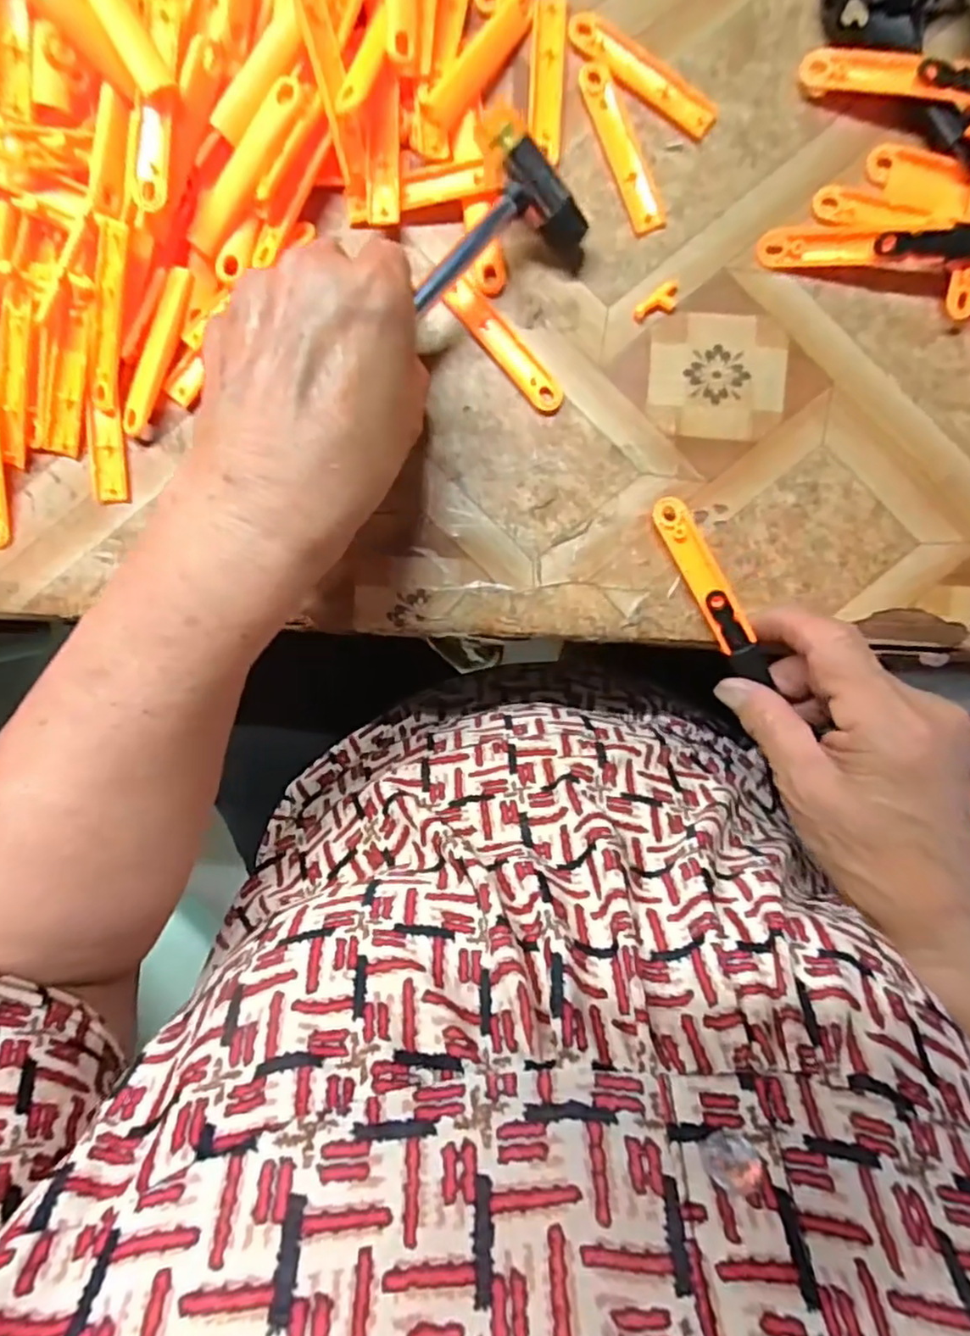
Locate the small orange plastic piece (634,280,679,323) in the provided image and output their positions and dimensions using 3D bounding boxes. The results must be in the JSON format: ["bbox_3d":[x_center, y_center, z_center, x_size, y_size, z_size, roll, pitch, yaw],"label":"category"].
[{"bbox_3d":[0.080,-0.167,0.299,0.025,0.004,0.012,-36,94,3],"label":"small orange plastic piece"}]

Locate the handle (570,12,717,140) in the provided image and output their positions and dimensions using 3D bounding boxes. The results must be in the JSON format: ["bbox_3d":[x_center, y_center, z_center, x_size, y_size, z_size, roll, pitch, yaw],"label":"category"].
[{"bbox_3d":[0.071,-0.267,0.294,0.076,0.004,0.015,34,93,-2],"label":"handle"}]

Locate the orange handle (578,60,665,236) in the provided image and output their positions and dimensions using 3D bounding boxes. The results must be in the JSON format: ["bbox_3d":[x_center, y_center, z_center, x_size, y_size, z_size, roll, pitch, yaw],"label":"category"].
[{"bbox_3d":[0.061,-0.235,0.296,0.014,0.004,0.077,-21,93,1],"label":"orange handle"}]

